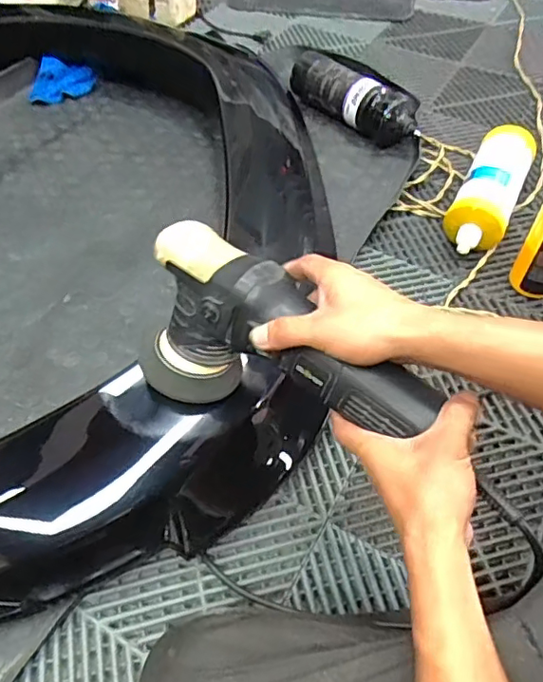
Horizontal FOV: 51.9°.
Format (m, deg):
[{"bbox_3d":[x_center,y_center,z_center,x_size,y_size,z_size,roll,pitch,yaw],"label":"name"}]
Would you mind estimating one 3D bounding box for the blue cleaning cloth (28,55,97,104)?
[{"bbox_3d":[-0.404,-0.492,1.063,0.108,0.040,0.101,15,56,11],"label":"blue cleaning cloth"}]

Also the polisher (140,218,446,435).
[{"bbox_3d":[0.013,0.022,0.477,0.275,0.122,0.105,28,59,18],"label":"polisher"}]

